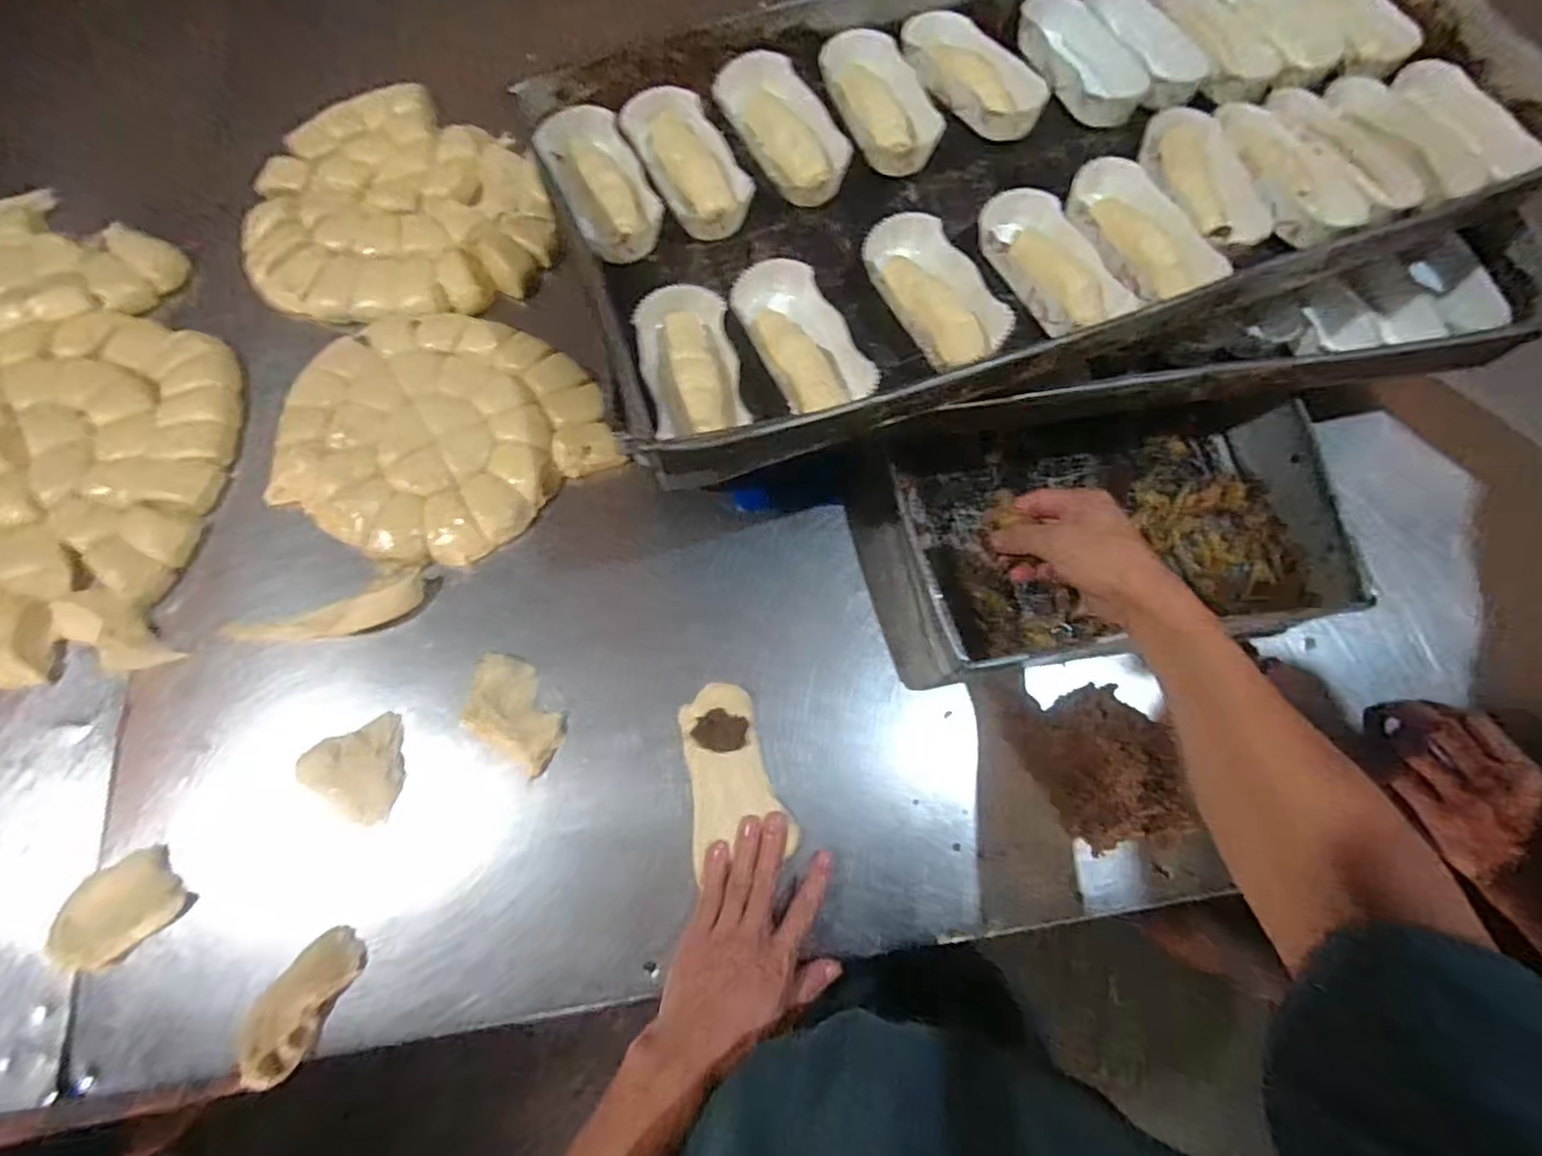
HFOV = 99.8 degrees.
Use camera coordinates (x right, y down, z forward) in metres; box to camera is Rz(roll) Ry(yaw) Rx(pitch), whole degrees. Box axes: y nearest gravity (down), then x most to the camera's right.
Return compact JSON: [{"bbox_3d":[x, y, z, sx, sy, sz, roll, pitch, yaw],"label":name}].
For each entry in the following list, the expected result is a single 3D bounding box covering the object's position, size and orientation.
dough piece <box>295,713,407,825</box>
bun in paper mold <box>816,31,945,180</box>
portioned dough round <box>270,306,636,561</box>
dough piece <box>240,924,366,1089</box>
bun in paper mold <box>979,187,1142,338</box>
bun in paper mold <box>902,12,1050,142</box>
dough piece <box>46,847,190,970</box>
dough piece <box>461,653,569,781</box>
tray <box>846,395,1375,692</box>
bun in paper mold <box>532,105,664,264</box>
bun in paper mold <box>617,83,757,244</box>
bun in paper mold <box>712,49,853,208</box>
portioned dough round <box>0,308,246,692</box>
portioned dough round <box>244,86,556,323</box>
[{"bbox_3d":[-0.323,0.145,0.517,0.077,0.012,0.074,32,75,8],"label":"dough piece"},{"bbox_3d":[0.097,-0.402,0.553,0.066,0.030,0.146,-20,74,-8],"label":"bun in paper mold"},{"bbox_3d":[-0.303,-0.133,0.592,0.256,0.027,0.251,0,73,-1],"label":"portioned dough round"},{"bbox_3d":[-0.331,0.299,0.455,0.043,0.019,0.097,27,74,7],"label":"dough piece"},{"bbox_3d":[0.210,-0.243,0.496,0.061,0.026,0.134,-23,75,-8],"label":"bun in paper mold"},{"bbox_3d":[0.170,-0.429,0.553,0.136,0.029,0.053,42,76,11],"label":"bun in paper mold"},{"bbox_3d":[-0.472,0.240,0.466,0.084,0.011,0.060,-37,77,-12],"label":"dough piece"},{"bbox_3d":[-0.204,0.105,0.523,0.094,0.012,0.063,35,75,9],"label":"dough piece"},{"bbox_3d":[0.283,-0.047,0.580,0.391,0.077,0.229,-9,72,-5],"label":"tray"},{"bbox_3d":[-0.135,-0.316,0.523,0.069,0.028,0.136,-25,75,-9],"label":"bun in paper mold"},{"bbox_3d":[-0.067,-0.340,0.535,0.069,0.033,0.138,-24,75,-8],"label":"bun in paper mold"},{"bbox_3d":[0.012,-0.378,0.548,0.070,0.033,0.143,-32,76,-11],"label":"bun in paper mold"},{"bbox_3d":[-0.643,-0.085,0.567,0.303,0.027,0.341,-6,73,-3],"label":"portioned dough round"},{"bbox_3d":[-0.388,-0.397,0.677,0.285,0.021,0.296,0,73,-1],"label":"portioned dough round"}]

